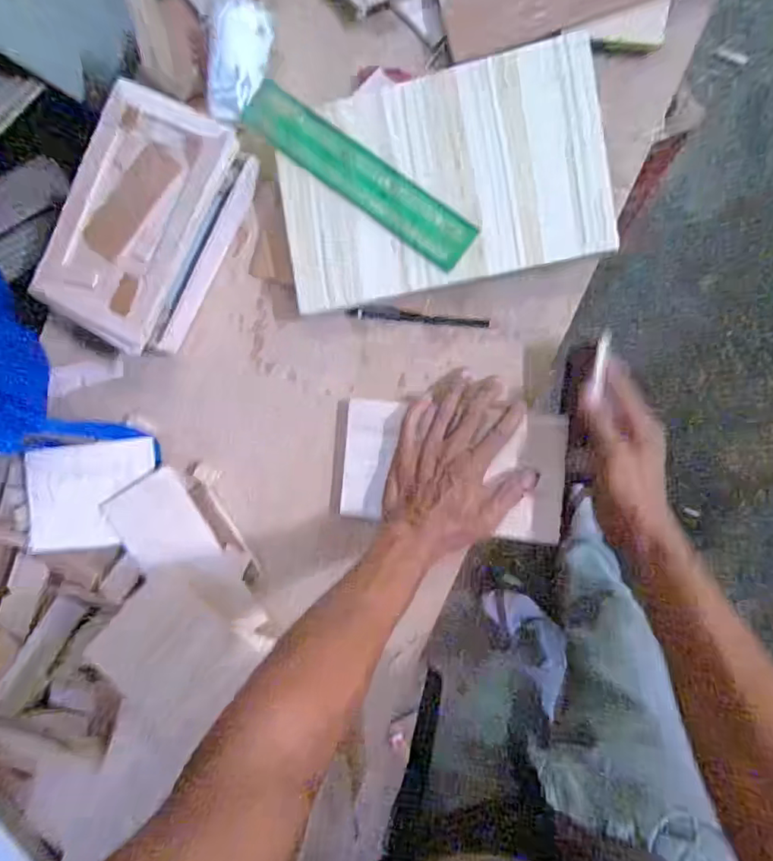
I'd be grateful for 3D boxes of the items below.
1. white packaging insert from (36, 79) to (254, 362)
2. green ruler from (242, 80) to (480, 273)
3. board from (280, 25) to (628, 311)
[{"bbox_3d":[-0.237,-0.202,0.530,0.133,0.072,0.227,29,96,9],"label":"white packaging insert"},{"bbox_3d":[-0.028,-0.239,0.497,0.253,0.007,0.045,39,95,8],"label":"green ruler"},{"bbox_3d":[0.045,-0.224,0.483,0.289,0.006,0.185,-9,90,11],"label":"board"}]

